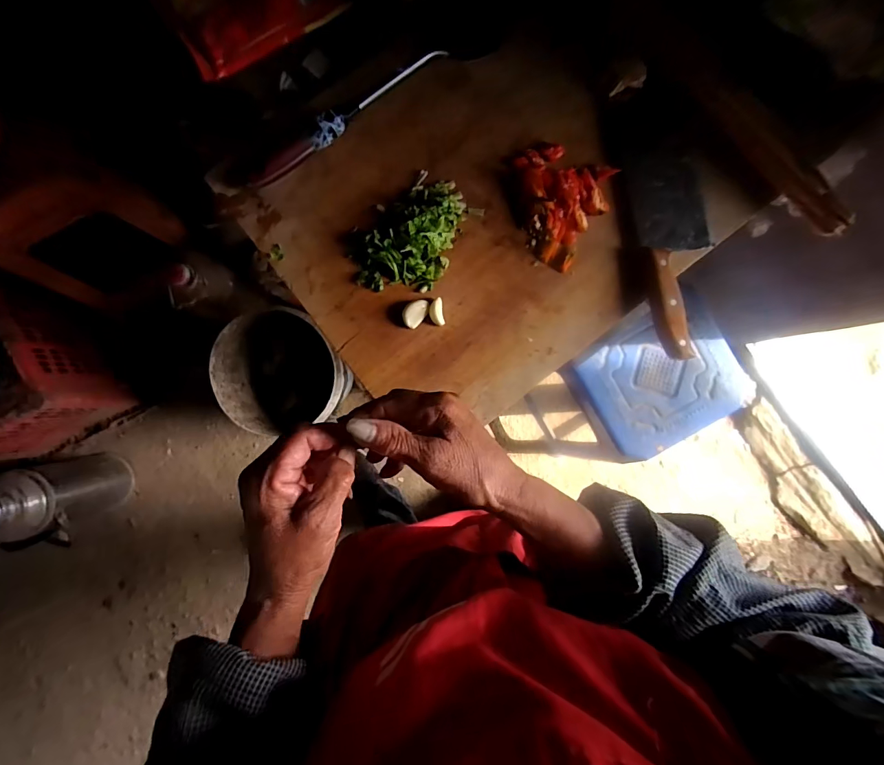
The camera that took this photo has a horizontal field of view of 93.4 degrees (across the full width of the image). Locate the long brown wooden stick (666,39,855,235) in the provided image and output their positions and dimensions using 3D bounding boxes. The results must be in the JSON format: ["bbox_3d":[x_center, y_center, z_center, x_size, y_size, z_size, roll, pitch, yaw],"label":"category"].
[{"bbox_3d":[0.341,-0.264,0.443,0.036,0.026,0.261,-43,91,-4],"label":"long brown wooden stick"}]

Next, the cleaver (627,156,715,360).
[{"bbox_3d":[0.255,-0.139,0.448,0.083,0.027,0.220,-5,88,-3],"label":"cleaver"}]

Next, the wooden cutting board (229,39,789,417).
[{"bbox_3d":[0.068,-0.183,0.446,0.450,0.027,0.329,-35,90,-4],"label":"wooden cutting board"}]

